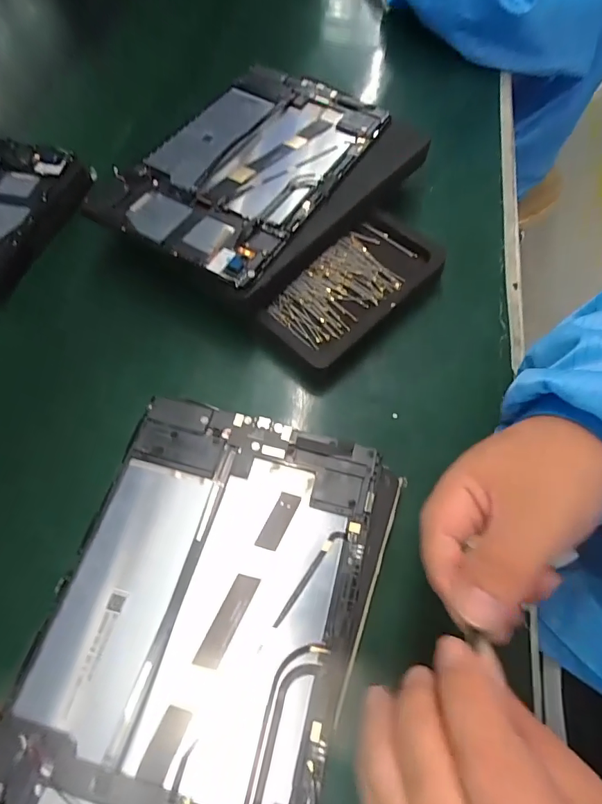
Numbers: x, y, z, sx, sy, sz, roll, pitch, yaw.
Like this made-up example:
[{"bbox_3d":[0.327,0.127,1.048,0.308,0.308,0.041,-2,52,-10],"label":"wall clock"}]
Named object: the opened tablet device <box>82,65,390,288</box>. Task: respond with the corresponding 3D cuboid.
[{"bbox_3d":[-0.042,-0.198,0.366,0.148,0.016,0.232,30,66,12],"label":"opened tablet device"}]

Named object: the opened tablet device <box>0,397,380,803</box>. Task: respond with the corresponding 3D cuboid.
[{"bbox_3d":[-0.053,0.115,0.224,0.147,0.005,0.235,14,64,5],"label":"opened tablet device"}]

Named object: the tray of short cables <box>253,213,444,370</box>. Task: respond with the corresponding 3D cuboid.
[{"bbox_3d":[0.043,-0.089,0.349,0.078,0.025,0.149,37,68,16],"label":"tray of short cables"}]

